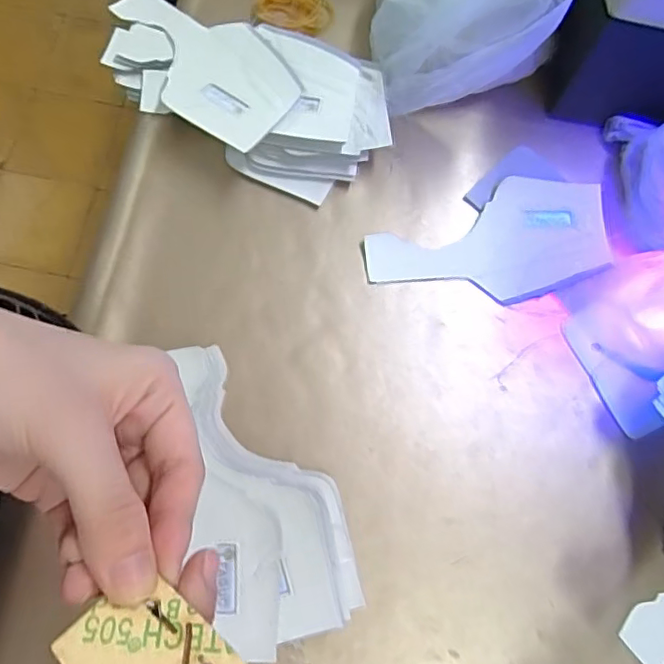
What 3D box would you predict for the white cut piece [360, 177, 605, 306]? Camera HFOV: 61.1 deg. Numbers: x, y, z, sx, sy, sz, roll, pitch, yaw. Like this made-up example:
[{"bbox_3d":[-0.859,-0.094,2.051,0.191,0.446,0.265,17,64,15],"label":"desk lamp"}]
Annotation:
[{"bbox_3d":[0.106,-0.062,0.382,0.164,0.004,0.081,-5,76,-3],"label":"white cut piece"}]

